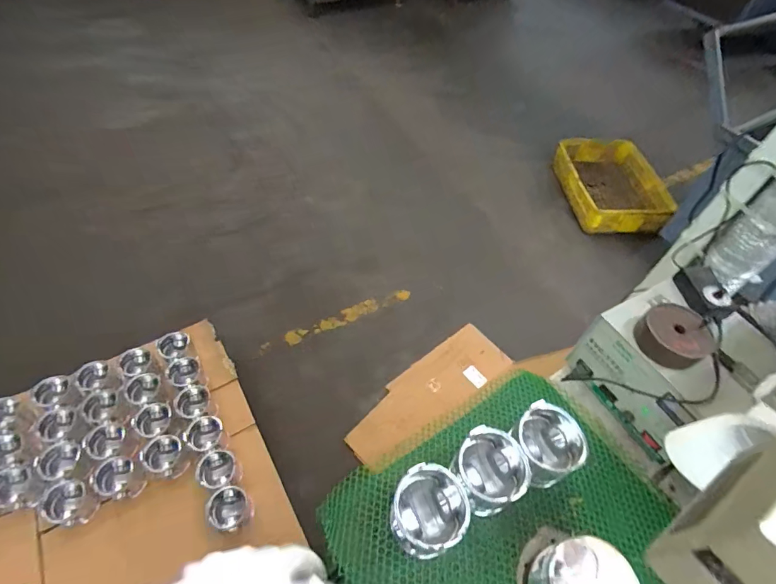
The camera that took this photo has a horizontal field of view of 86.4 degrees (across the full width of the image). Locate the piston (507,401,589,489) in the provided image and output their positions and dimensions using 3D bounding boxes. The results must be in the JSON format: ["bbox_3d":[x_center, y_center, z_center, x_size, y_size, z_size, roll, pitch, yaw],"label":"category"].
[{"bbox_3d":[0.218,0.221,0.589,0.091,0.095,0.092,-21,57,-19],"label":"piston"}]

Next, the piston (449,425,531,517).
[{"bbox_3d":[0.134,0.247,0.562,0.082,0.091,0.088,2,52,-2],"label":"piston"}]

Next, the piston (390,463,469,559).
[{"bbox_3d":[0.051,0.274,0.519,0.090,0.074,0.091,-3,53,-6],"label":"piston"}]

